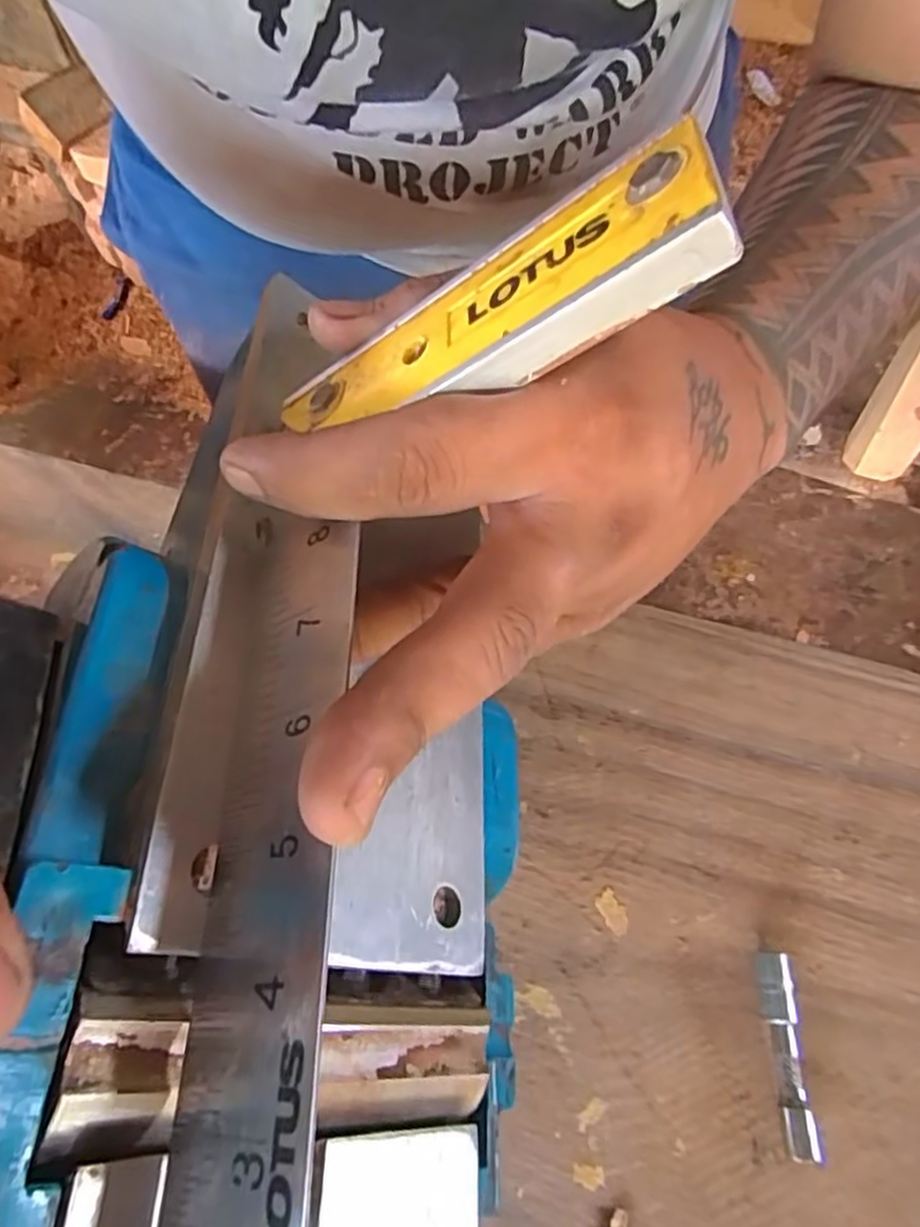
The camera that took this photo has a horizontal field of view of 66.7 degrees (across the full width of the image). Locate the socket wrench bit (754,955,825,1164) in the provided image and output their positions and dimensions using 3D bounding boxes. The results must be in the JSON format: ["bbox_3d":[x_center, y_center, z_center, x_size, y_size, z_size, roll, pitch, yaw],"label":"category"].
[{"bbox_3d":[0.113,0.152,0.244,0.011,0.011,0.062,1,62,5],"label":"socket wrench bit"}]

